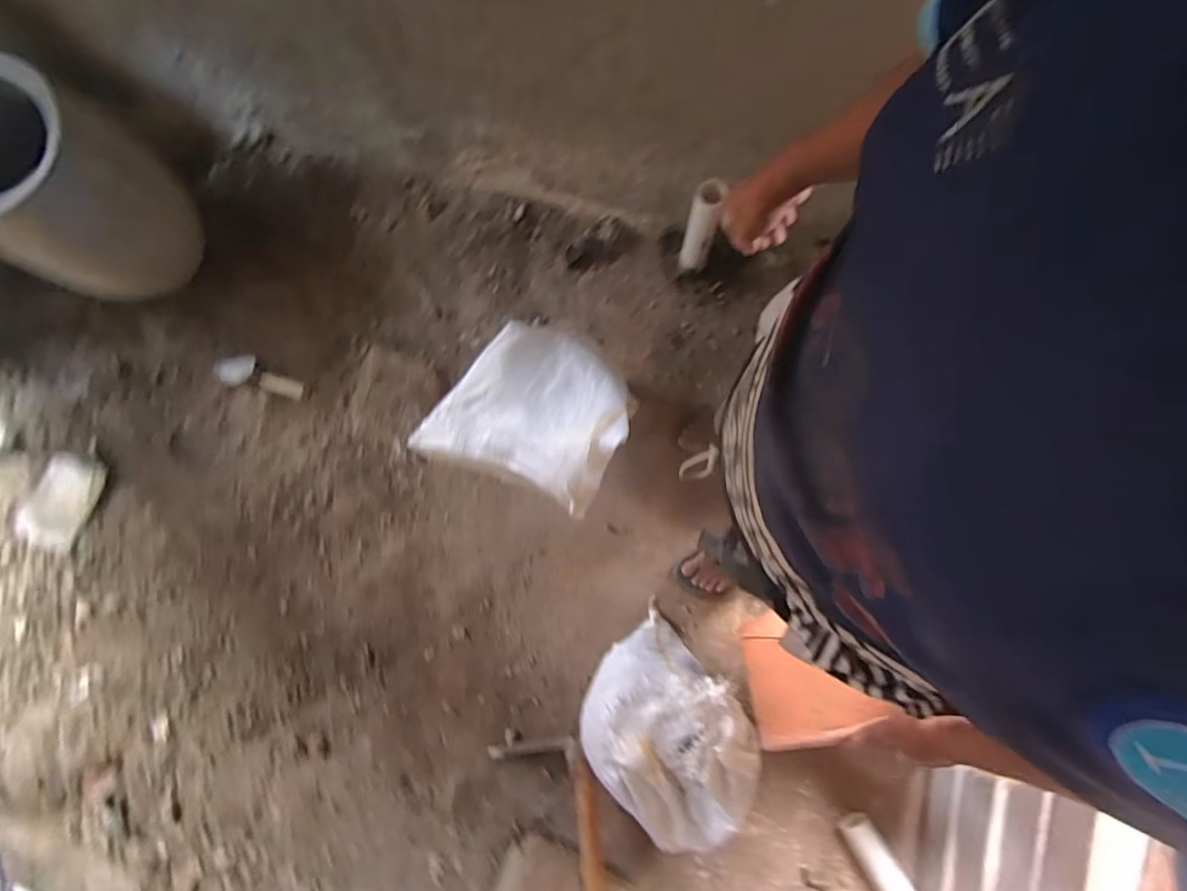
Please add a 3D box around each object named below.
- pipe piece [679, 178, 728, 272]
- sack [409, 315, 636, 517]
[{"bbox_3d":[0.250,-0.498,1.314,0.071,0.285,0.072,14,78,2],"label":"pipe piece"},{"bbox_3d":[-0.105,-0.076,1.099,0.352,0.061,0.376,30,79,5],"label":"sack"}]

